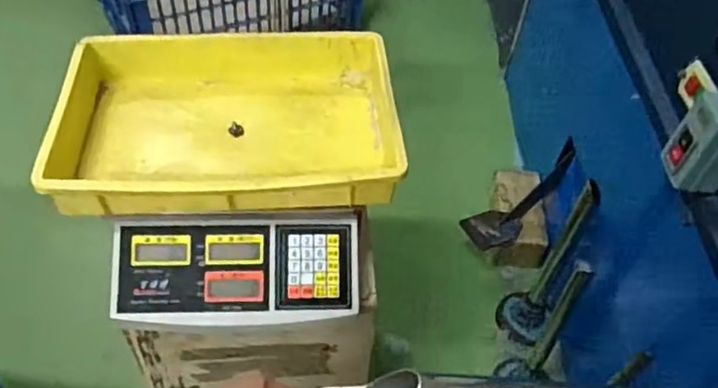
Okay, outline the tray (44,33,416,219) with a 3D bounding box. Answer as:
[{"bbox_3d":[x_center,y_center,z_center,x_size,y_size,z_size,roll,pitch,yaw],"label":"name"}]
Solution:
[{"bbox_3d":[-0.143,-0.083,0.680,0.352,0.063,0.242,-2,49,-6],"label":"tray"}]

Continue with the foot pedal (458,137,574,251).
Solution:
[{"bbox_3d":[0.312,0.007,1.138,0.253,0.087,0.075,-44,58,6],"label":"foot pedal"}]

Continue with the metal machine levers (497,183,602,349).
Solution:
[{"bbox_3d":[0.296,0.116,0.963,0.087,0.341,0.085,23,51,15],"label":"metal machine levers"}]

